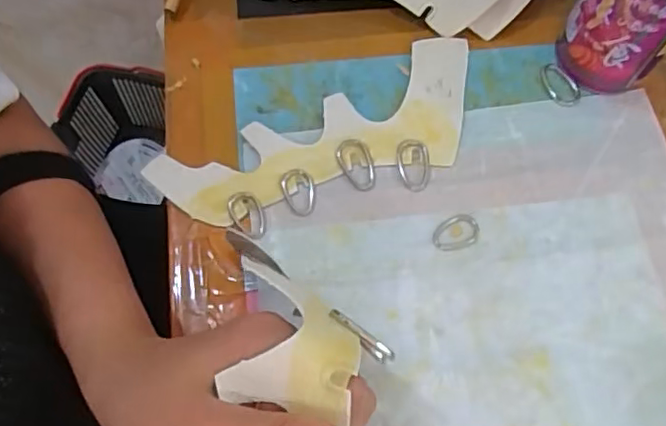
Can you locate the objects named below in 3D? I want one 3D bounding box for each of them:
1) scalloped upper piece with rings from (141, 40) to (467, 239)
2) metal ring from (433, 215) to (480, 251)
[{"bbox_3d":[0.002,-0.042,0.382,0.215,0.008,0.087,-26,71,-11],"label":"scalloped upper piece with rings"},{"bbox_3d":[0.075,0.012,0.362,0.031,0.004,0.020,-27,71,-12],"label":"metal ring"}]

